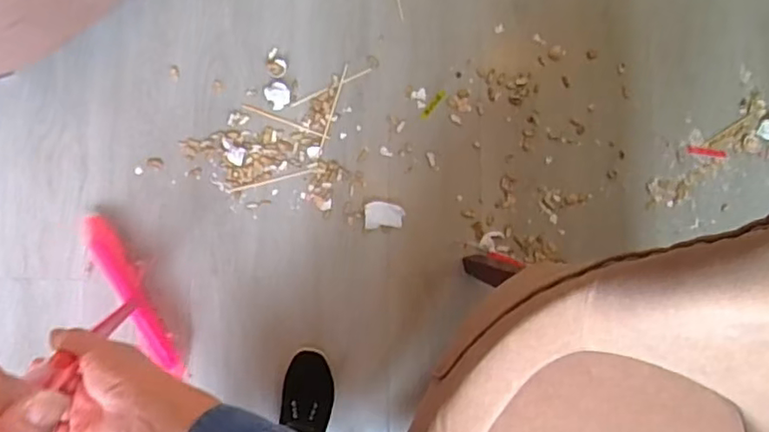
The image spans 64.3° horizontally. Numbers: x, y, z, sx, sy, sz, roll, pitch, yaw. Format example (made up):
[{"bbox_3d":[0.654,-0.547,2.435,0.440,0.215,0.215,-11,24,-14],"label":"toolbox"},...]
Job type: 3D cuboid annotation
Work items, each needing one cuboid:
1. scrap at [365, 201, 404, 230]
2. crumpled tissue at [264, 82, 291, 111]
[{"bbox_3d":[0.000,-0.001,1.177,0.074,0.004,0.051,-2,98,2],"label":"scrap"},{"bbox_3d":[-0.200,-0.228,1.154,0.043,0.012,0.048,-37,92,-8],"label":"crumpled tissue"}]

